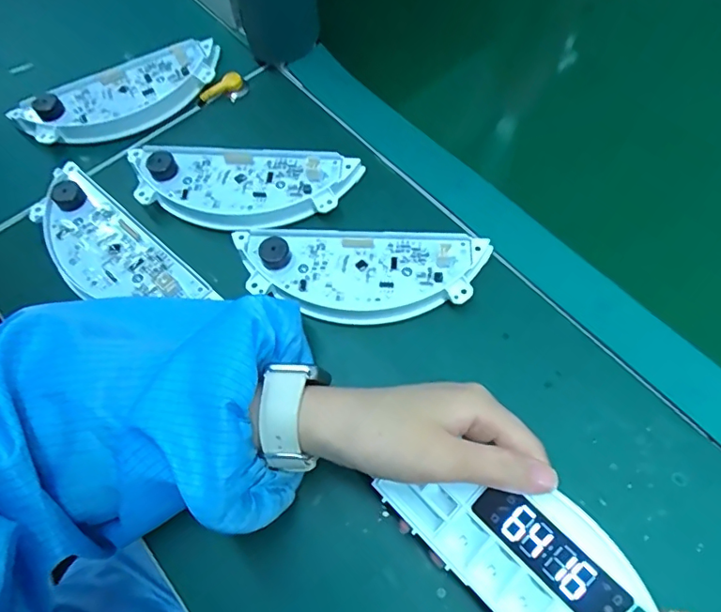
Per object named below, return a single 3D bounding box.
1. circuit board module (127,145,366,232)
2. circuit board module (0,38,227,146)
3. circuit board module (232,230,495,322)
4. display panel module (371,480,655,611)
[{"bbox_3d":[-0.092,-0.091,0.402,0.173,0.020,0.072,5,64,3],"label":"circuit board module"},{"bbox_3d":[-0.205,-0.178,0.449,0.174,0.020,0.074,-19,65,-8],"label":"circuit board module"},{"bbox_3d":[0.001,-0.025,0.367,0.173,0.018,0.066,1,64,1],"label":"circuit board module"},{"bbox_3d":[0.085,0.124,0.250,0.144,0.014,0.064,42,105,24],"label":"display panel module"}]

